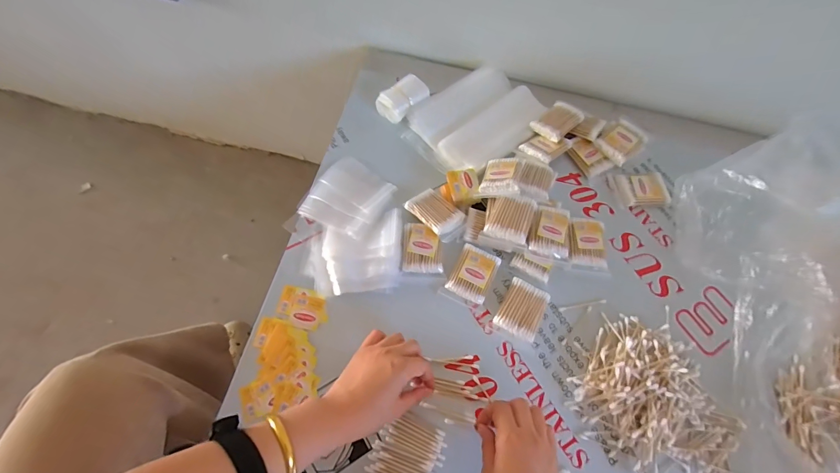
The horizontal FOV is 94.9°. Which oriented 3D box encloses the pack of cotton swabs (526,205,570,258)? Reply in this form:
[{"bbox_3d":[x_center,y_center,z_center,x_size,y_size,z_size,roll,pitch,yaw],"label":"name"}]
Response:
[{"bbox_3d":[0.188,-0.006,0.558,0.056,0.021,0.074,17,69,5],"label":"pack of cotton swabs"}]

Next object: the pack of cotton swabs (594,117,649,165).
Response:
[{"bbox_3d":[0.332,-0.157,0.637,0.082,0.017,0.057,-39,74,-16],"label":"pack of cotton swabs"}]

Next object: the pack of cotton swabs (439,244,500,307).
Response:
[{"bbox_3d":[0.074,0.054,0.537,0.058,0.015,0.082,27,70,8],"label":"pack of cotton swabs"}]

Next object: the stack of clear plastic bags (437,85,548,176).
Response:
[{"bbox_3d":[0.128,-0.173,0.635,0.207,0.018,0.085,-37,74,-15],"label":"stack of clear plastic bags"}]

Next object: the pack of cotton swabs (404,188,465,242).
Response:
[{"bbox_3d":[0.025,-0.035,0.562,0.083,0.018,0.054,42,73,14],"label":"pack of cotton swabs"}]

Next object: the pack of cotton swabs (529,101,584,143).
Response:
[{"bbox_3d":[0.225,-0.192,0.638,0.070,0.014,0.058,-42,60,-8],"label":"pack of cotton swabs"}]

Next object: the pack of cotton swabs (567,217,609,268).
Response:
[{"bbox_3d":[0.248,0.009,0.570,0.060,0.017,0.080,8,68,1],"label":"pack of cotton swabs"}]

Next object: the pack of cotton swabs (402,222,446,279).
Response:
[{"bbox_3d":[0.005,0.020,0.547,0.056,0.012,0.078,3,68,-1],"label":"pack of cotton swabs"}]

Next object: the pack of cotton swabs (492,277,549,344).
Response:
[{"bbox_3d":[0.142,0.100,0.526,0.059,0.015,0.072,27,70,9],"label":"pack of cotton swabs"}]

